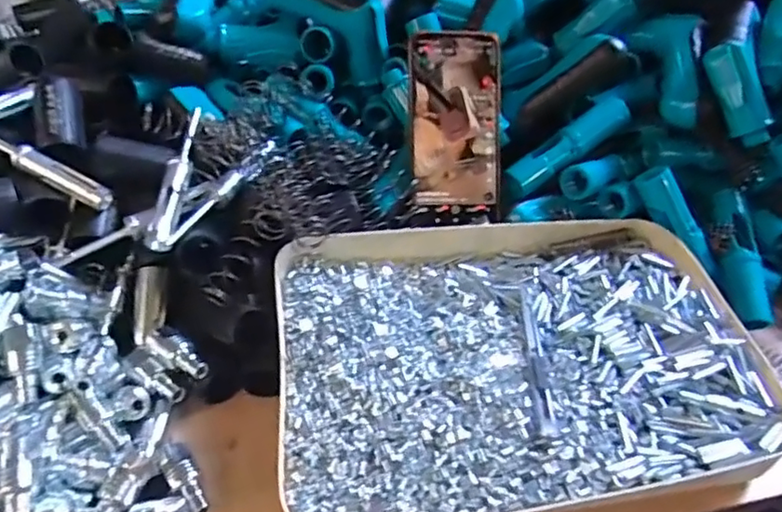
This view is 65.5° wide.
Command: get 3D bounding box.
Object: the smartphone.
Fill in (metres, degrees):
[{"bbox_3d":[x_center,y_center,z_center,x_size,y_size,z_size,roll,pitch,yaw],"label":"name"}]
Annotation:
[{"bbox_3d":[0.059,-0.108,0.513,0.084,0.157,0.011,-3,1,-7],"label":"smartphone"}]

